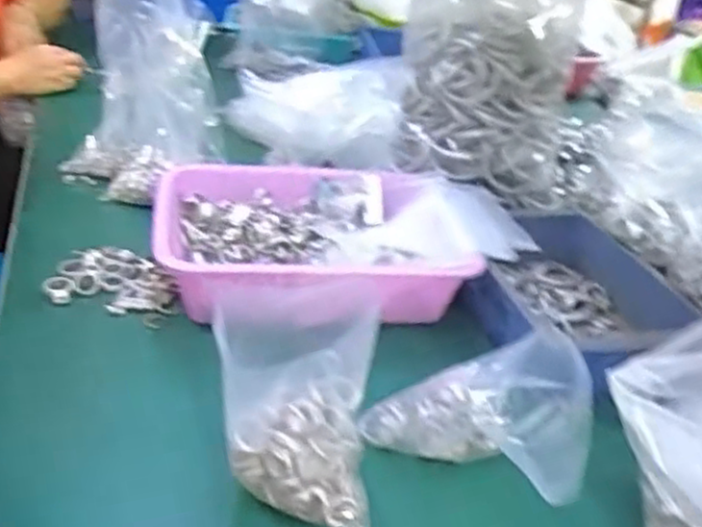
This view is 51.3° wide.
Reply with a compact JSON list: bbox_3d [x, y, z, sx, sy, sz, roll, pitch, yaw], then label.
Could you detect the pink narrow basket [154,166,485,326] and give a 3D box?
[{"bbox_3d":[-0.036,-0.023,0.743,0.297,0.067,0.215,0,31,-11],"label":"pink narrow basket"}]

